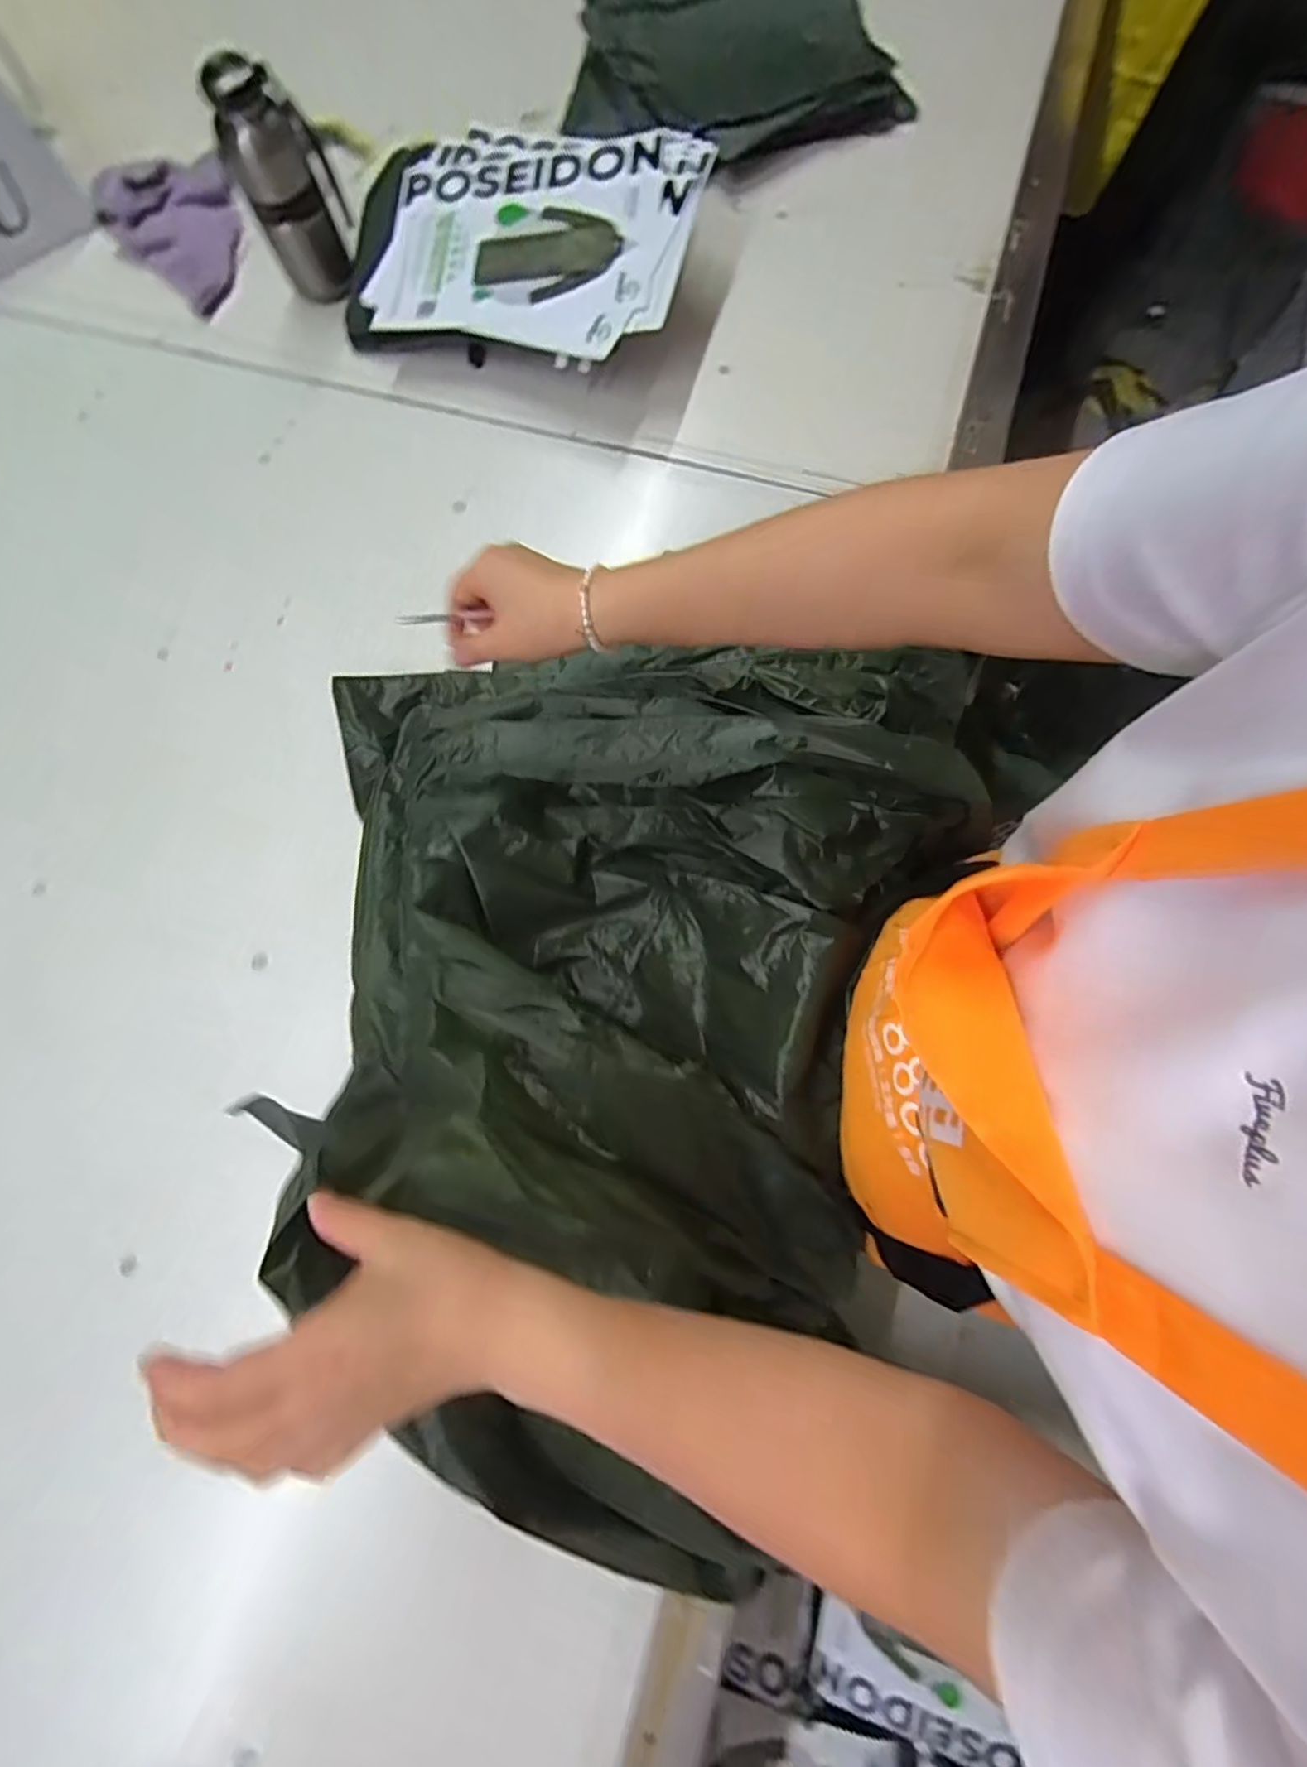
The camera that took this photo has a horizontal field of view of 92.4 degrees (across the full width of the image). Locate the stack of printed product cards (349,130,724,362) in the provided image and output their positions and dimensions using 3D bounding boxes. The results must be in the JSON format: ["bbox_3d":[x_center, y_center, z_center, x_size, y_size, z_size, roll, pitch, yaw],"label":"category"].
[{"bbox_3d":[-0.139,-0.656,0.641,0.346,0.031,0.251,16,82,10],"label":"stack of printed product cards"}]

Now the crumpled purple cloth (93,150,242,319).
[{"bbox_3d":[-0.539,-0.735,0.703,0.140,0.042,0.212,-21,76,-2],"label":"crumpled purple cloth"}]

